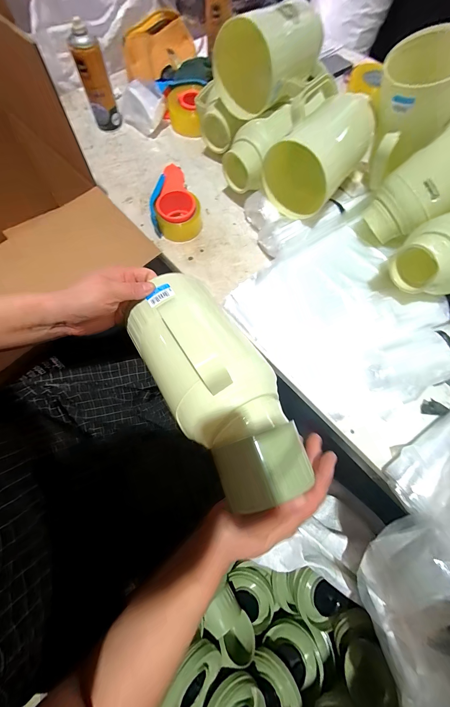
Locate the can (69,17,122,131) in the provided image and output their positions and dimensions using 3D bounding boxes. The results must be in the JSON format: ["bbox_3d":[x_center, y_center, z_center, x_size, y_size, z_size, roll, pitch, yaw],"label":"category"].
[{"bbox_3d":[-0.305,-0.641,0.639,0.064,0.179,0.054,-19,72,-8],"label":"can"}]

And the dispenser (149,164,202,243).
[{"bbox_3d":[-0.109,-0.332,0.592,0.105,0.065,0.153,-6,70,-4],"label":"dispenser"}]

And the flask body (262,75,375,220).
[{"bbox_3d":[0.188,-0.392,0.524,0.129,0.152,0.216,37,73,11],"label":"flask body"}]

